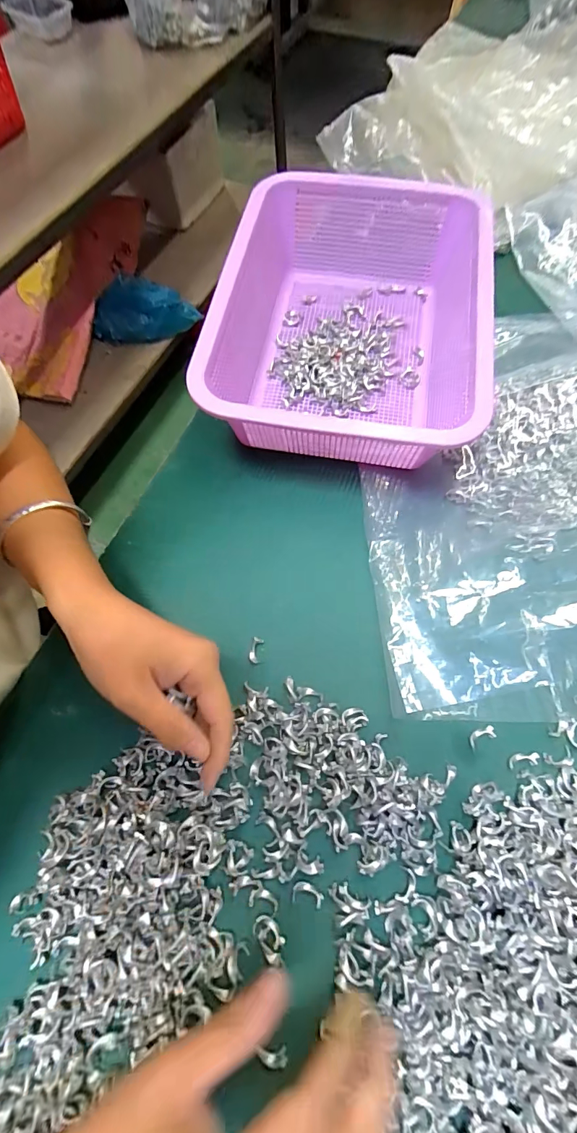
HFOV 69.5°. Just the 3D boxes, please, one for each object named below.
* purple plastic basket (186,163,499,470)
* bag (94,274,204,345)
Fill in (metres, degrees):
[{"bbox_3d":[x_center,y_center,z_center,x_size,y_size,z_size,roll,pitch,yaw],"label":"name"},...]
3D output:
[{"bbox_3d":[0.059,-0.216,0.375,0.225,0.081,0.288,10,69,6],"label":"purple plastic basket"},{"bbox_3d":[-0.401,-0.679,1.103,0.293,0.123,0.086,3,68,18],"label":"bag"}]

